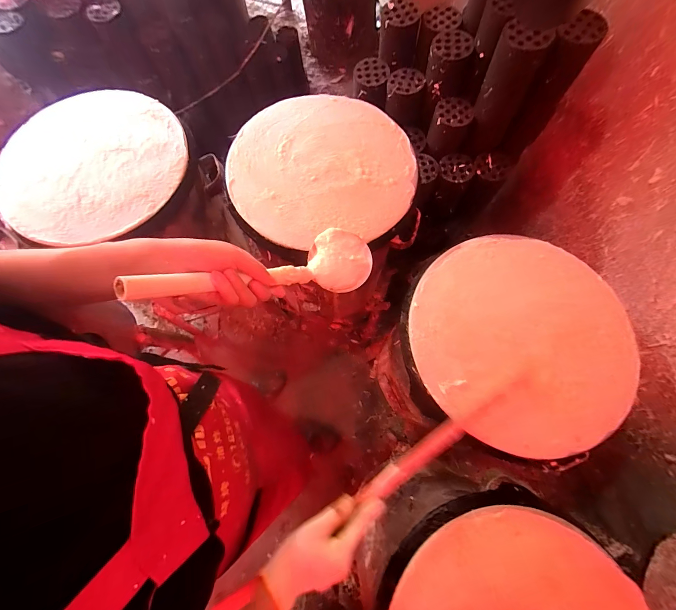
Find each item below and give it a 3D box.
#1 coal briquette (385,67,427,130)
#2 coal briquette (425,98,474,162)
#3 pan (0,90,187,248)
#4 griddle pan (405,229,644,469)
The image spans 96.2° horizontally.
[{"bbox_3d":[0.185,-0.575,0.844,0.112,0.101,0.098,-4,74,-3],"label":"coal briquette"},{"bbox_3d":[0.298,-0.474,0.816,0.101,0.100,0.101,8,74,0],"label":"coal briquette"},{"bbox_3d":[-0.488,-0.289,0.613,0.354,0.037,0.357,0,72,-1],"label":"pan"},{"bbox_3d":[0.306,0.052,0.514,0.376,0.038,0.370,0,72,-1],"label":"griddle pan"}]

